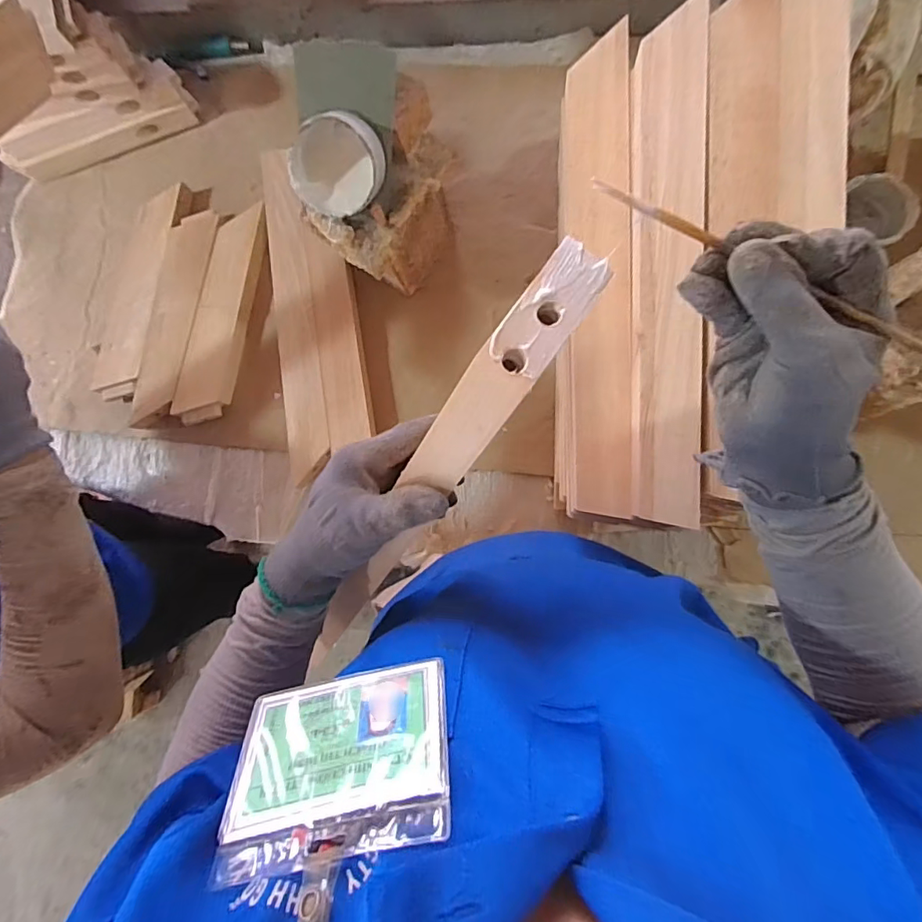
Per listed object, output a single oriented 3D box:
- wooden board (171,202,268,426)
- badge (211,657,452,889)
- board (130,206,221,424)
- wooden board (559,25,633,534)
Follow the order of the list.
[{"bbox_3d":[-0.316,-0.193,0.682,0.065,0.022,0.287,14,93,7],"label":"wooden board"},{"bbox_3d":[-0.055,0.135,0.234,0.098,0.082,0.005,-12,123,2],"label":"badge"},{"bbox_3d":[-0.383,-0.190,0.688,0.060,0.025,0.287,13,92,7],"label":"board"},{"bbox_3d":[0.121,-0.164,0.453,0.058,0.034,0.418,1,91,7],"label":"wooden board"}]

